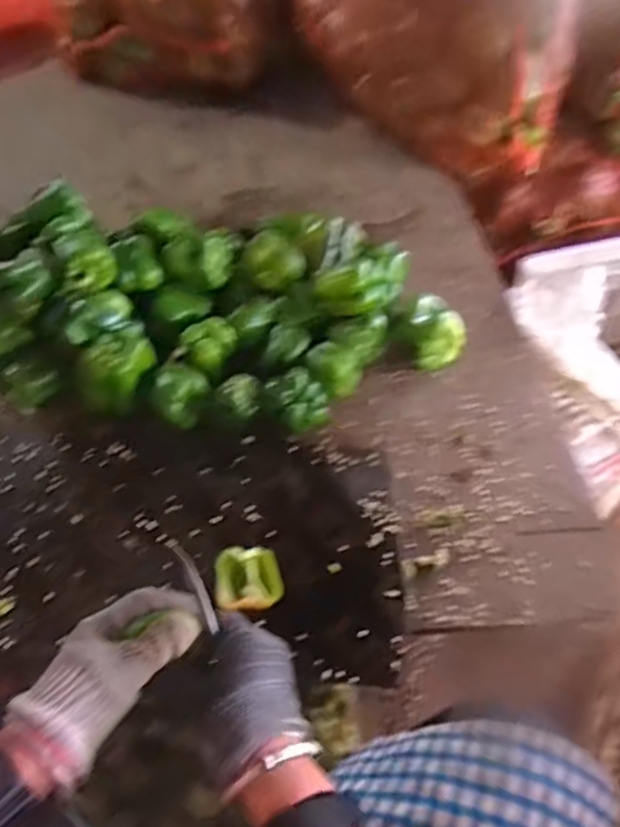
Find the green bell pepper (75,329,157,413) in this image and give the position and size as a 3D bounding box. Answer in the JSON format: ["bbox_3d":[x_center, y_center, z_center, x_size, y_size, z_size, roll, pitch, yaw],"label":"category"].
[{"bbox_3d":[-0.235,-0.050,0.757,0.068,0.066,0.092,22,53,16],"label":"green bell pepper"}]

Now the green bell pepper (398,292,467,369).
[{"bbox_3d":[0.155,-0.097,0.819,0.077,0.083,0.075,1,50,-1],"label":"green bell pepper"}]

